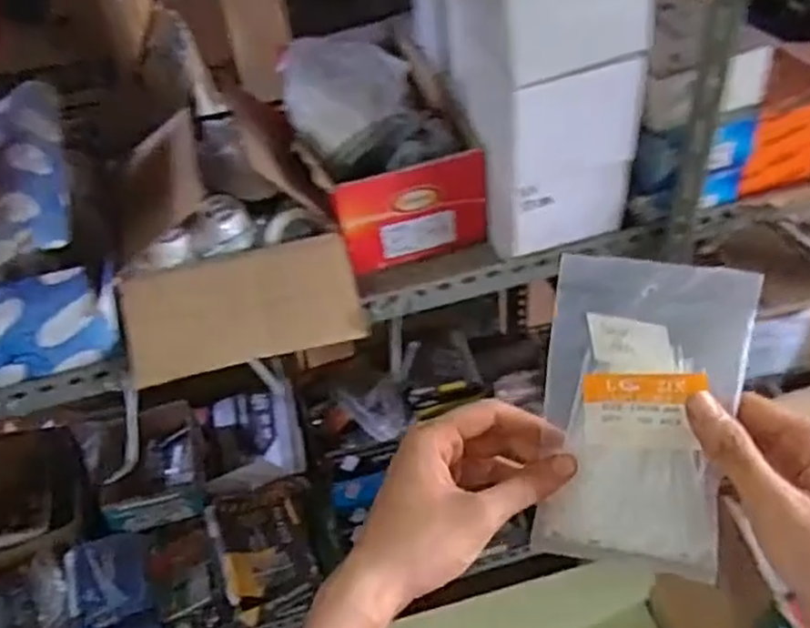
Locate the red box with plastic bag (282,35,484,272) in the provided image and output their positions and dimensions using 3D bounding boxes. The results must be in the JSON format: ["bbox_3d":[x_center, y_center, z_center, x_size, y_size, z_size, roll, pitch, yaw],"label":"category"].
[{"bbox_3d":[-0.028,-0.189,0.766,0.165,0.157,0.243,-14,43,-8],"label":"red box with plastic bag"}]

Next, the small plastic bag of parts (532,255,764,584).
[{"bbox_3d":[0.121,0.055,0.375,0.093,0.158,0.009,6,10,15],"label":"small plastic bag of parts"}]

